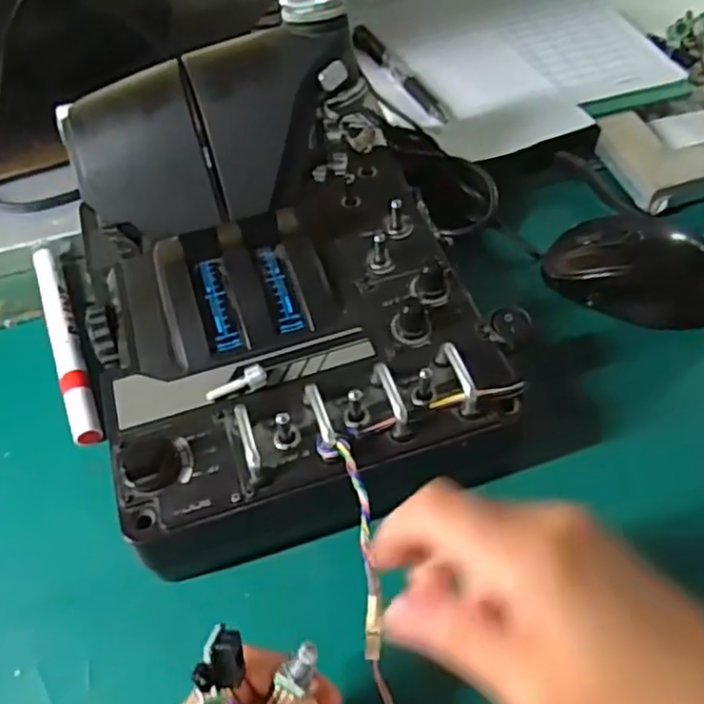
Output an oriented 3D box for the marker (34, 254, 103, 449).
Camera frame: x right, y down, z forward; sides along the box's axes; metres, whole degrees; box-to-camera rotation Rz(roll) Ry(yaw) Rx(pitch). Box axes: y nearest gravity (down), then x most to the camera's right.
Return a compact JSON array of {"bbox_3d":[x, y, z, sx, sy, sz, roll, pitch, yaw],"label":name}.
[{"bbox_3d":[-0.163,-0.007,0.385,0.015,0.012,0.145,-21,55,-11],"label":"marker"}]

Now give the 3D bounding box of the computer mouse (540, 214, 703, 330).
[{"bbox_3d":[0.166,-0.048,0.377,0.110,0.031,0.059,16,57,15],"label":"computer mouse"}]

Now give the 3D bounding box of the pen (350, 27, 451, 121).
[{"bbox_3d":[0.031,-0.205,0.488,0.013,0.011,0.138,-23,56,-12],"label":"pen"}]

